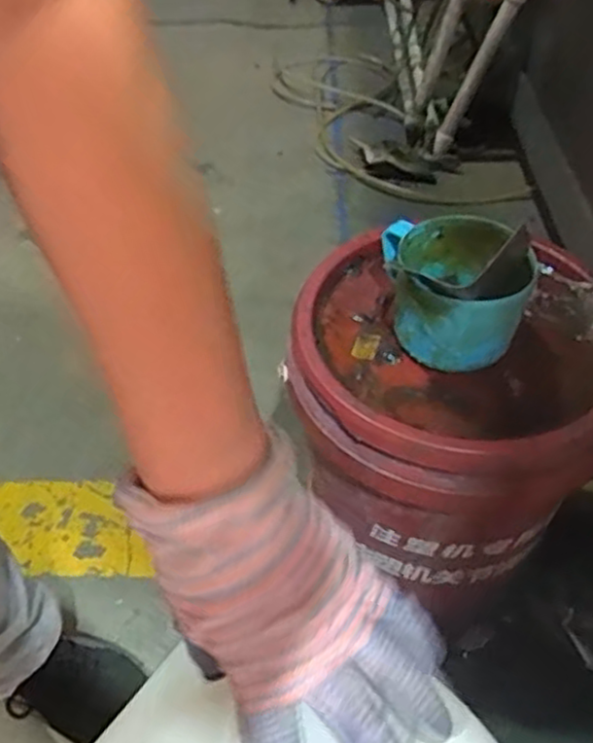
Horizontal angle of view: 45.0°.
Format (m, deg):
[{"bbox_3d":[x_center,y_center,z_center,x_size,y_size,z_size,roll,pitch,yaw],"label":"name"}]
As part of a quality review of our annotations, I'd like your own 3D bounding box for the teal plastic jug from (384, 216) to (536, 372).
[{"bbox_3d":[0.135,-0.068,0.599,0.107,0.081,0.115,-4,46,-2],"label":"teal plastic jug"}]

